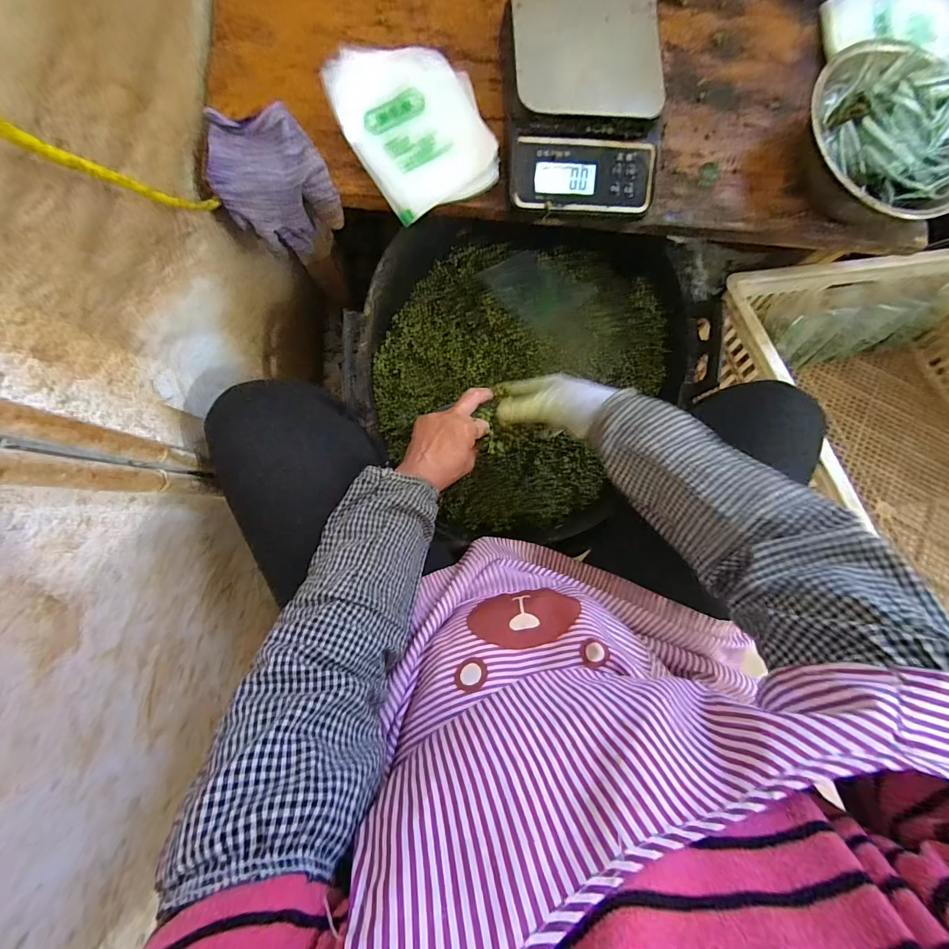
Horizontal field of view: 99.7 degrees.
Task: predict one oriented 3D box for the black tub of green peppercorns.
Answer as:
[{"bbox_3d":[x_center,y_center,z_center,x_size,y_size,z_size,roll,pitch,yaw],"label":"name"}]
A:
[{"bbox_3d":[0.075,-0.152,0.550,0.459,0.124,0.468,0,86,-5],"label":"black tub of green peppercorns"}]

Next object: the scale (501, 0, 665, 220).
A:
[{"bbox_3d":[0.105,-0.381,0.409,0.152,0.054,0.214,-2,87,-5],"label":"scale"}]

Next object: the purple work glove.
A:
[{"bbox_3d":[-0.204,-0.291,0.425,0.105,0.098,0.109,0,86,-5],"label":"purple work glove"}]

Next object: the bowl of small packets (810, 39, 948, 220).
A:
[{"bbox_3d":[0.439,-0.355,0.429,0.202,0.075,0.188,-35,90,-6],"label":"bowl of small packets"}]

